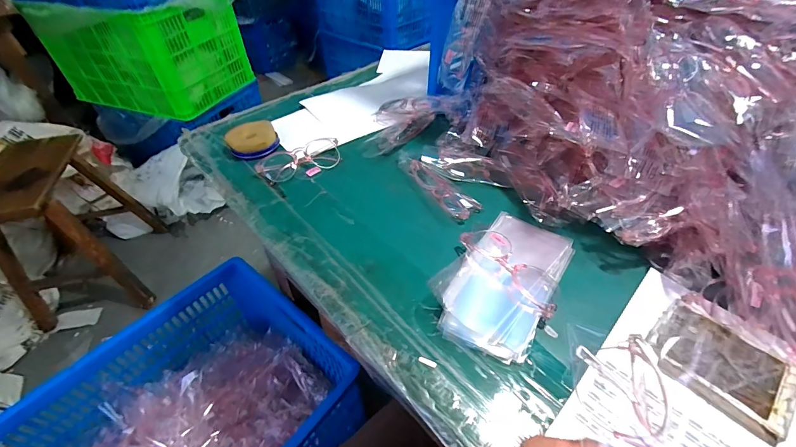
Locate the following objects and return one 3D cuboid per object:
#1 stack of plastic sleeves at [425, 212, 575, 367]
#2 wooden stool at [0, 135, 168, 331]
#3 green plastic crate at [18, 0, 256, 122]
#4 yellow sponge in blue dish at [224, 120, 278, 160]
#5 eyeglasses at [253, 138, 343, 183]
[{"bbox_3d":[0.114,0.050,0.373,0.100,0.025,0.187,26,52,24],"label":"stack of plastic sleeves"},{"bbox_3d":[-1.092,0.008,1.193,0.359,0.484,0.466,-7,46,-5],"label":"wooden stool"},{"bbox_3d":[-1.053,-0.732,1.498,0.654,0.393,0.450,15,48,15],"label":"green plastic crate"},{"bbox_3d":[-0.227,-0.131,0.556,0.072,0.031,0.062,-18,48,-16],"label":"yellow sponge in blue dish"},{"bbox_3d":[-0.144,-0.094,0.519,0.120,0.026,0.062,-11,47,-9],"label":"eyeglasses"}]

